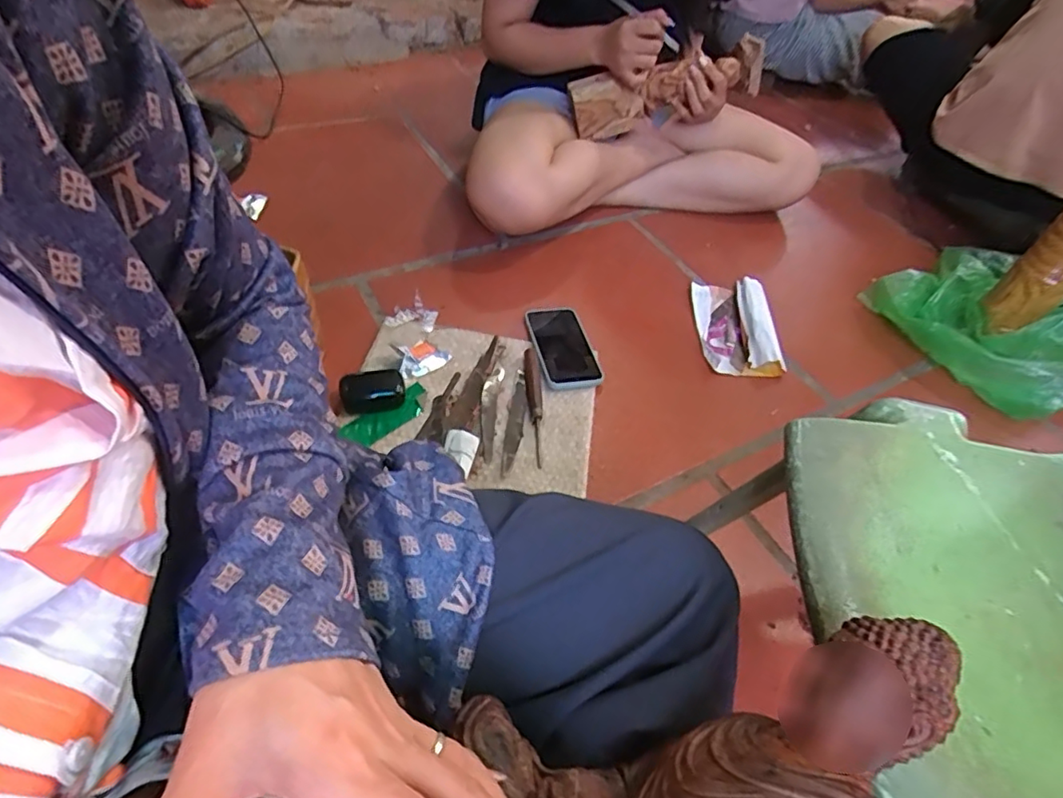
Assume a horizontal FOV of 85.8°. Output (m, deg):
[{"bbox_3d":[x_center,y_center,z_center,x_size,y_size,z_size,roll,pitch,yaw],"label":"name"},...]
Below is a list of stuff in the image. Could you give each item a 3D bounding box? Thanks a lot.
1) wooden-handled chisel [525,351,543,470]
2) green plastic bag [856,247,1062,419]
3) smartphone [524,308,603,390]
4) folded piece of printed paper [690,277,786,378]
[{"bbox_3d":[0.007,0.005,0.739,0.017,0.013,0.181,0,50,-9],"label":"wooden-handled chisel"},{"bbox_3d":[0.719,-0.127,0.866,0.276,0.104,0.307,-21,56,-24],"label":"green plastic bag"},{"bbox_3d":[0.043,-0.077,0.811,0.080,0.011,0.158,-7,51,-14],"label":"smartphone"},{"bbox_3d":[0.306,-0.113,0.868,0.110,0.030,0.194,6,49,-3],"label":"folded piece of printed paper"}]

